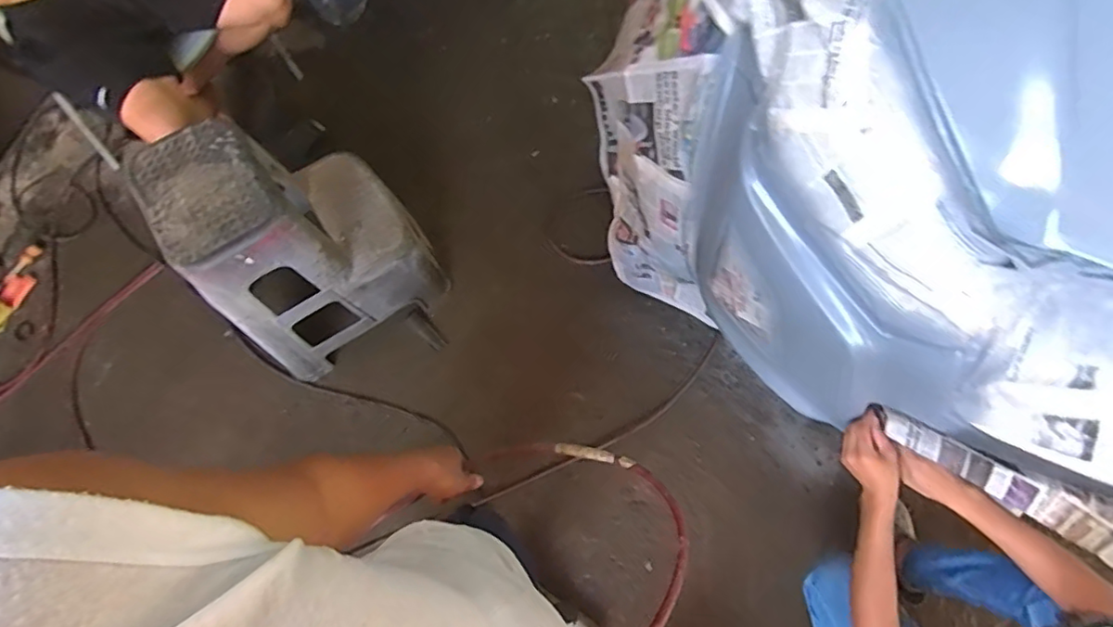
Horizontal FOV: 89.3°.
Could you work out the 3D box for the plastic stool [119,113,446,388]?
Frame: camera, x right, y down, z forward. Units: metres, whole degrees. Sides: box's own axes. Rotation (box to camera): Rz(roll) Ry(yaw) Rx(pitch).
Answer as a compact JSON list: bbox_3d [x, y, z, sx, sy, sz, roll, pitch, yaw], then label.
[{"bbox_3d":[-0.605,-0.186,1.406,0.492,0.581,0.396,-33,72,-11],"label":"plastic stool"}]

